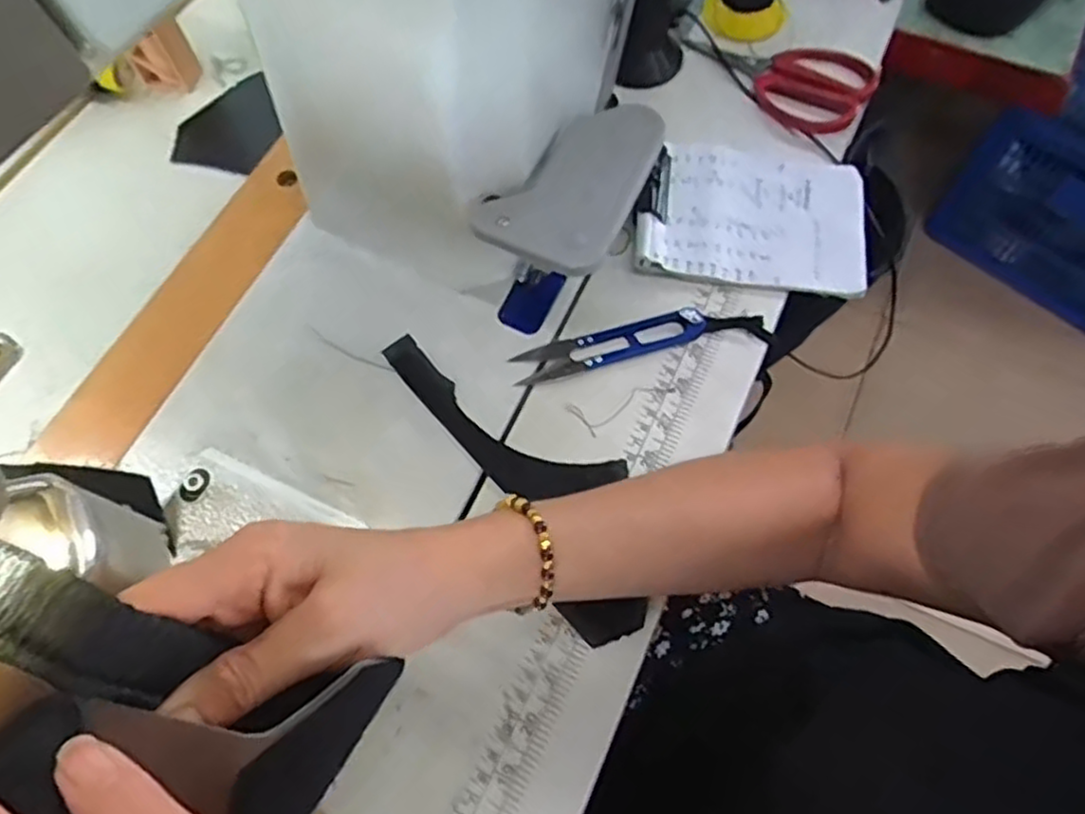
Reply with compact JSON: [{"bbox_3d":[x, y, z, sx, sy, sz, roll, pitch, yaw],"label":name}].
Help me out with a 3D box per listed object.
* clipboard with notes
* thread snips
[{"bbox_3d":[0.137,-0.126,0.465,0.143,0.019,0.102,6,65,6],"label":"clipboard with notes"},{"bbox_3d":[0.041,-0.038,0.437,0.117,0.008,0.027,-18,65,-5],"label":"thread snips"}]

